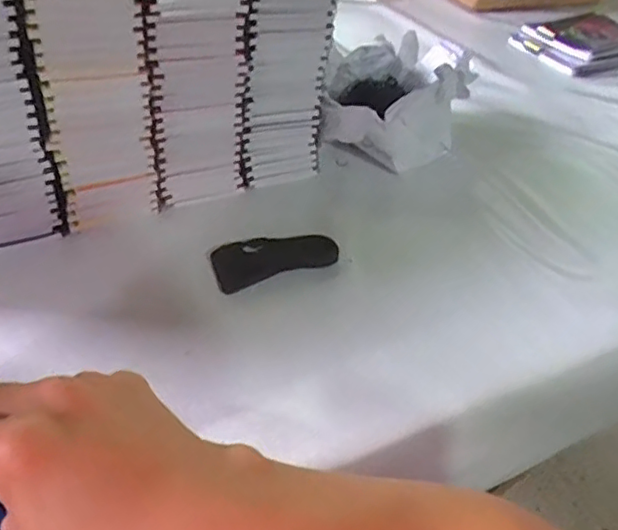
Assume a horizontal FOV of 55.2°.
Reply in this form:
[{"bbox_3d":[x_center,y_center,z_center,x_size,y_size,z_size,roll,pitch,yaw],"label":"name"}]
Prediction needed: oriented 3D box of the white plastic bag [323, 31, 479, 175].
[{"bbox_3d":[0.113,-0.213,0.759,0.169,0.103,0.222,11,42,5],"label":"white plastic bag"}]

